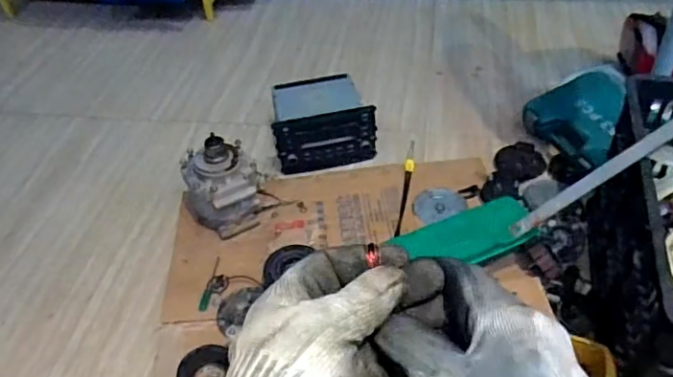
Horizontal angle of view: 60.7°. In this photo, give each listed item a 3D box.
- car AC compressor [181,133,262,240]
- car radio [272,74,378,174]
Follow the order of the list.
[{"bbox_3d":[-0.213,-0.011,1.097,0.153,0.174,0.139,-20,44,-14],"label":"car AC compressor"},{"bbox_3d":[-0.030,-0.145,1.260,0.206,0.130,0.193,-8,42,-2],"label":"car radio"}]

